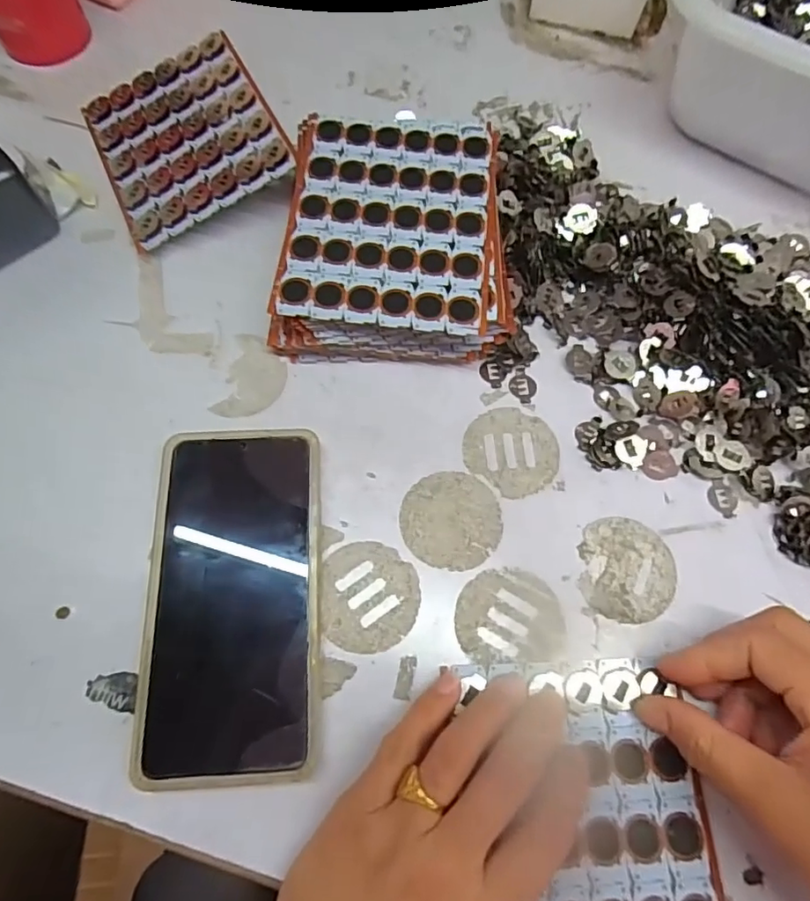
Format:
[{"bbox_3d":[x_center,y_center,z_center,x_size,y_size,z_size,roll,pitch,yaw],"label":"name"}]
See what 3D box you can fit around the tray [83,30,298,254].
[{"bbox_3d":[-0.148,-0.211,0.364,0.115,0.005,0.142,-29,69,1],"label":"tray"}]

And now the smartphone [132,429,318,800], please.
[{"bbox_3d":[-0.083,0.070,0.271,0.080,0.015,0.166,-2,70,-3],"label":"smartphone"}]

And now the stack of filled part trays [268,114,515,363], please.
[{"bbox_3d":[-0.006,-0.129,0.336,0.128,0.041,0.152,3,70,-1],"label":"stack of filled part trays"}]

